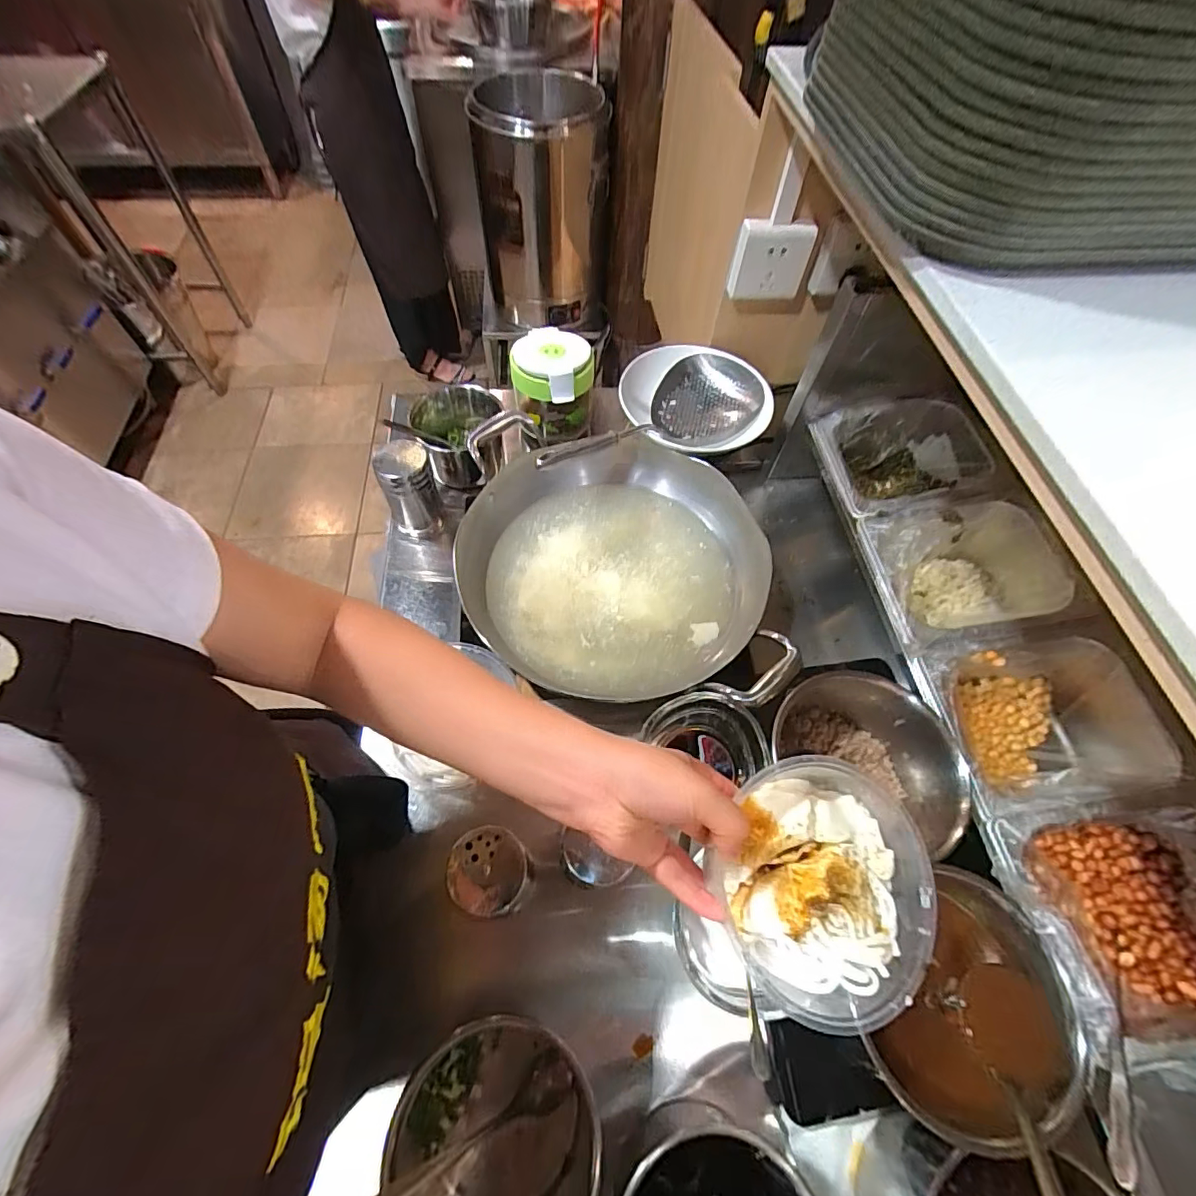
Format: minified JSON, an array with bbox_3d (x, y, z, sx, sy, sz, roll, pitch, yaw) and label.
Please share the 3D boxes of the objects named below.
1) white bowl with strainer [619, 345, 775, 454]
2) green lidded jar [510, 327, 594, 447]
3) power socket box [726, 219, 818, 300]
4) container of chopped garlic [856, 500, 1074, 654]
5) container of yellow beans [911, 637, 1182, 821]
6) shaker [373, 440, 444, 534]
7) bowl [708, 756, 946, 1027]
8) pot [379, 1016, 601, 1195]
[{"bbox_3d":[0.143,-0.285,0.783,0.197,0.059,0.211,1,59,-2],"label":"white bowl with strainer"},{"bbox_3d":[-0.067,-0.301,0.750,0.112,0.104,0.128,-14,61,-10],"label":"green lidded jar"},{"bbox_3d":[0.230,-0.450,0.714,0.096,0.091,0.030,16,60,7],"label":"power socket box"},{"bbox_3d":[0.385,-0.019,0.583,0.175,0.099,0.158,-3,59,-4],"label":"container of chopped garlic"},{"bbox_3d":[0.407,0.118,0.502,0.187,0.089,0.152,-7,60,-6],"label":"container of yellow beans"},{"bbox_3d":[-0.235,-0.135,0.662,0.063,0.111,0.060,-19,62,-13],"label":"shaker"},{"bbox_3d":[0.142,0.175,0.338,0.142,0.062,0.142,3,70,-10],"label":"bowl"},{"bbox_3d":[-0.073,0.390,0.380,0.114,0.122,0.122,1,59,-2],"label":"pot"}]

